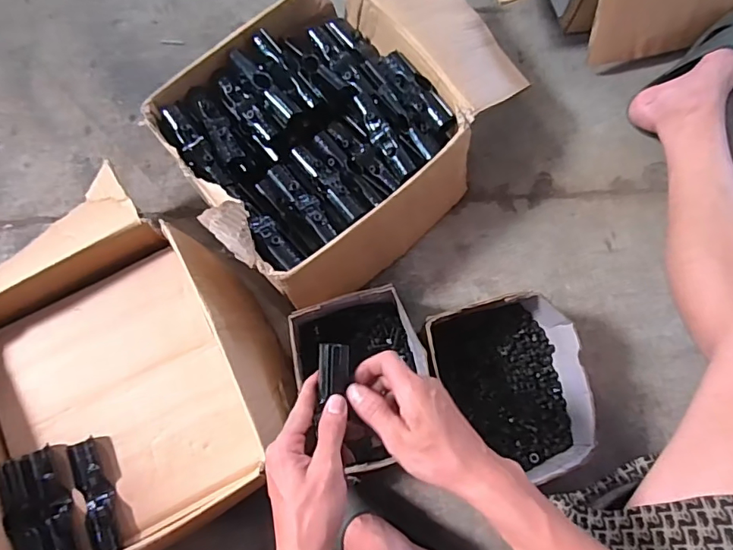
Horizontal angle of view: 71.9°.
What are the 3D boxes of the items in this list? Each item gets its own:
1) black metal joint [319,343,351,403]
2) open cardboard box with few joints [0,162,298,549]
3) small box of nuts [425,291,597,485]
[{"bbox_3d":[-0.029,0.086,0.458,0.028,0.010,0.048,-3,75,1],"label":"black metal joint"},{"bbox_3d":[-0.354,0.129,0.605,0.461,0.144,0.422,-29,76,-6],"label":"open cardboard box with few joints"},{"bbox_3d":[0.171,0.138,0.620,0.162,0.093,0.200,-12,75,-2],"label":"small box of nuts"}]

